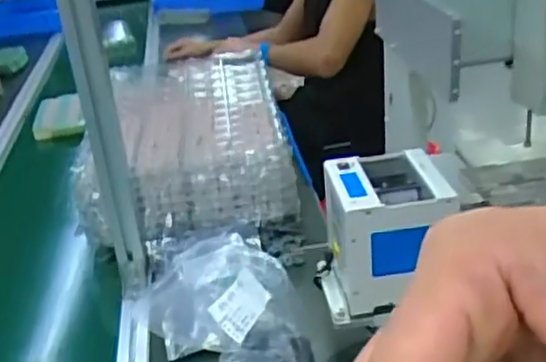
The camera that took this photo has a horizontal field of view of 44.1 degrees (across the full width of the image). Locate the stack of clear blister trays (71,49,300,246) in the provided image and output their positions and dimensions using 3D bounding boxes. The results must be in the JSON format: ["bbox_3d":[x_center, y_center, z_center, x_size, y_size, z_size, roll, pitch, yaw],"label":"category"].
[{"bbox_3d":[-0.173,-0.104,1.325,0.349,0.136,0.601,-7,27,-5],"label":"stack of clear blister trays"}]

